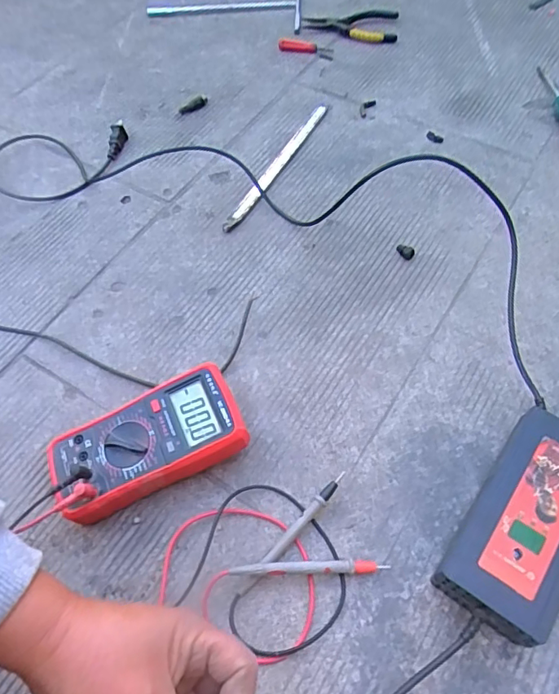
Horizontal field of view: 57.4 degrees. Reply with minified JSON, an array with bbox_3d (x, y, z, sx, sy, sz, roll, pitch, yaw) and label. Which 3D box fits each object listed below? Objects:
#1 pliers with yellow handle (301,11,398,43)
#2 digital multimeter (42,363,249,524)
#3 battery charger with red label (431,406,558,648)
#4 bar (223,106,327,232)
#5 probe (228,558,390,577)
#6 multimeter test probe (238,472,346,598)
[{"bbox_3d":[0.122,-0.565,0.896,0.165,0.011,0.088,5,60,7],"label":"pliers with yellow handle"},{"bbox_3d":[-0.126,0.093,0.495,0.177,0.054,0.089,-22,60,-10],"label":"digital multimeter"},{"bbox_3d":[0.209,0.148,0.437,0.085,0.059,0.175,32,67,20],"label":"battery charger with red label"},{"bbox_3d":[0.000,-0.260,0.724,0.019,0.010,0.280,23,63,16],"label":"bar"},{"bbox_3d":[0.026,0.194,0.446,0.135,0.017,0.012,-4,59,1],"label":"probe"},{"bbox_3d":[0.014,0.166,0.462,0.012,0.015,0.138,37,68,22],"label":"multimeter test probe"}]

